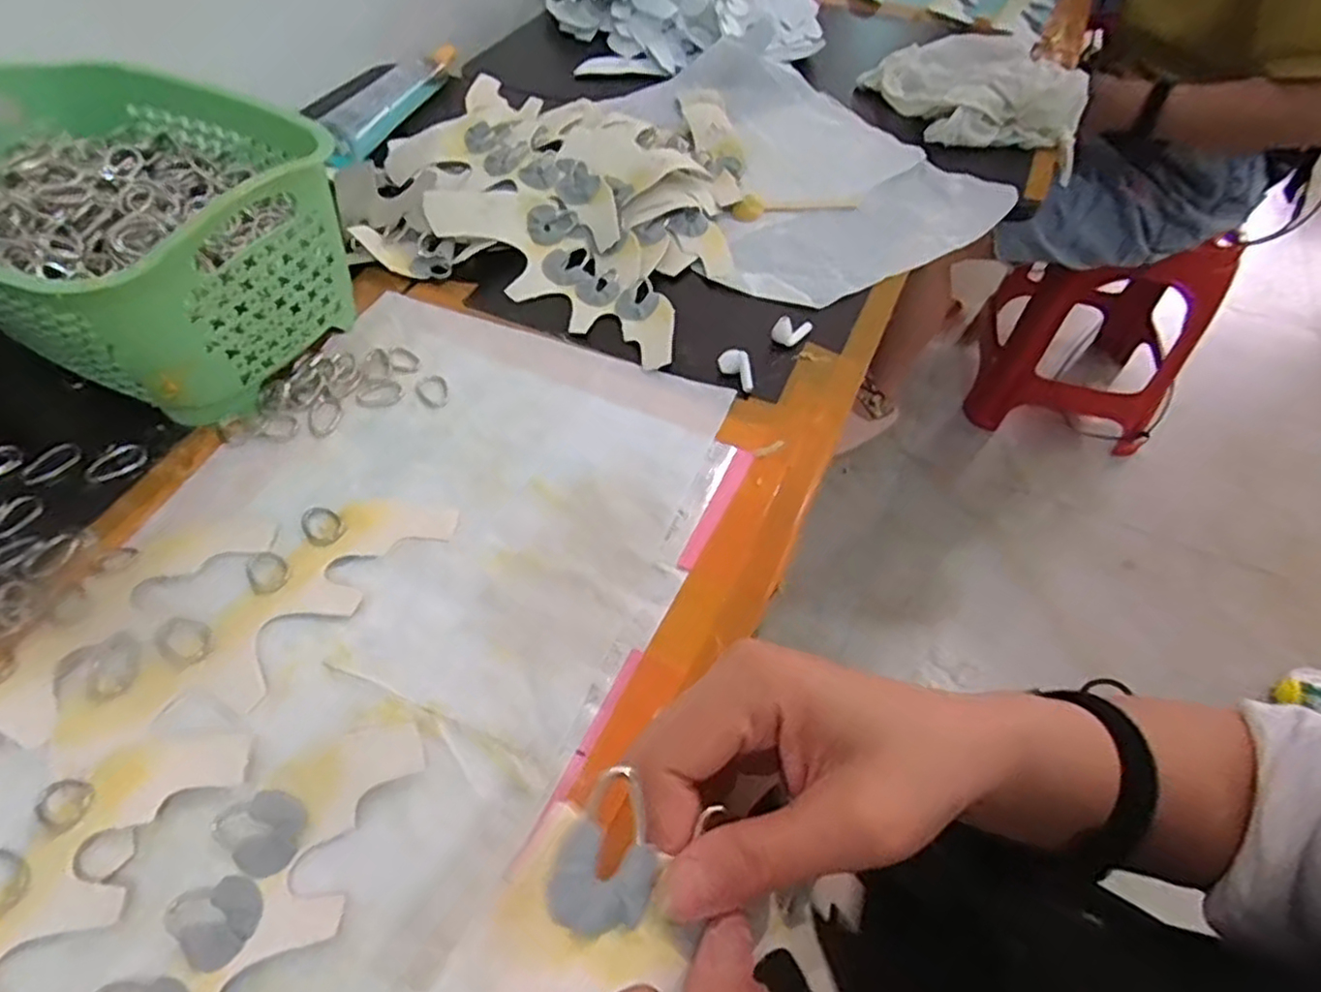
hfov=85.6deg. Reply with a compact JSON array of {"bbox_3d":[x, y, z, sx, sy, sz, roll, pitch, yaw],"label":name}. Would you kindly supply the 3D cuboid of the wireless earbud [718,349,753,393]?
[{"bbox_3d":[0.052,-0.086,0.472,0.013,0.015,0.032,-35,62,-25],"label":"wireless earbud"}]

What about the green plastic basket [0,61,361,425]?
[{"bbox_3d":[-0.345,-0.175,0.458,0.278,0.110,0.195,31,58,18],"label":"green plastic basket"}]

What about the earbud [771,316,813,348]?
[{"bbox_3d":[0.092,-0.117,0.495,0.027,0.015,0.016,-32,61,-23],"label":"earbud"}]

